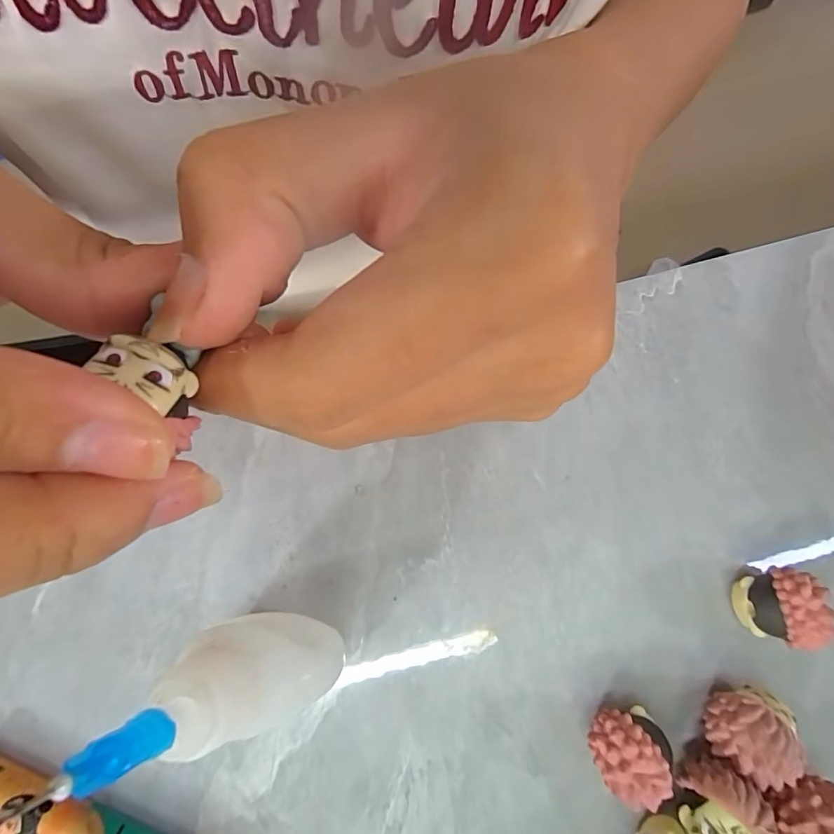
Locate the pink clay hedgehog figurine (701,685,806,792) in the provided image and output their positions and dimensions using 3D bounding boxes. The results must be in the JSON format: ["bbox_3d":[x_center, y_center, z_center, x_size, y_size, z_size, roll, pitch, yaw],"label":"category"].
[{"bbox_3d":[0.083,0.078,0.118,0.017,0.020,0.019,27,75,9],"label":"pink clay hedgehog figurine"}]

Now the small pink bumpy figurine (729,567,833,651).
[{"bbox_3d":[0.097,0.051,0.126,0.014,0.019,0.019,-1,73,1],"label":"small pink bumpy figurine"}]

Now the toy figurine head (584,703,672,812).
[{"bbox_3d":[0.052,0.084,0.119,0.015,0.017,0.019,10,73,4],"label":"toy figurine head"}]

